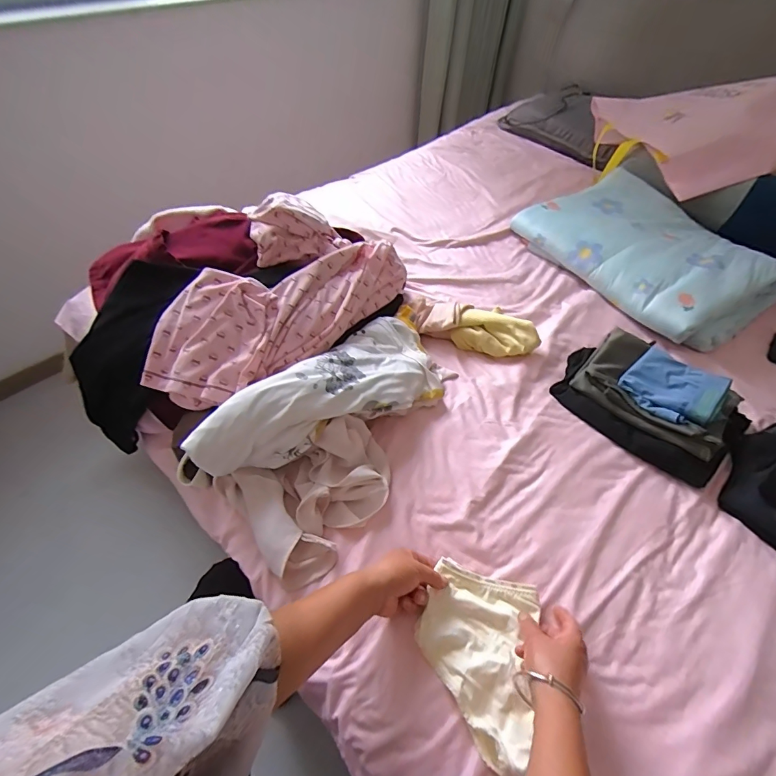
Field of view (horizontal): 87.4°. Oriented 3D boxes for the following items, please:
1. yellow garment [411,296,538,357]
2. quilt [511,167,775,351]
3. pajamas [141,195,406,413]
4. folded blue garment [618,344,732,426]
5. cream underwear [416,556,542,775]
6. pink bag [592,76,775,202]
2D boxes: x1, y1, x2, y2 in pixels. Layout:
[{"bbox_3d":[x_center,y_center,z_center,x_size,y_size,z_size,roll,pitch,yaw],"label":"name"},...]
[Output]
[{"bbox_3d":[0.174,-0.129,0.814,0.250,0.053,0.104,17,53,11],"label":"yellow garment"},{"bbox_3d":[0.604,-0.328,0.965,0.352,0.104,0.532,-24,57,-20],"label":"quilt"},{"bbox_3d":[-0.172,-0.163,0.693,0.215,0.147,0.481,27,56,16],"label":"pajamas"},{"bbox_3d":[0.492,-0.004,0.698,0.131,0.033,0.141,-33,62,-25],"label":"folded blue garment"},{"bbox_3d":[0.106,0.324,0.493,0.139,0.024,0.190,15,53,10],"label":"cream underwear"},{"bbox_3d":[0.836,-0.667,1.058,0.541,0.084,0.422,1,65,26],"label":"pink bag"}]

